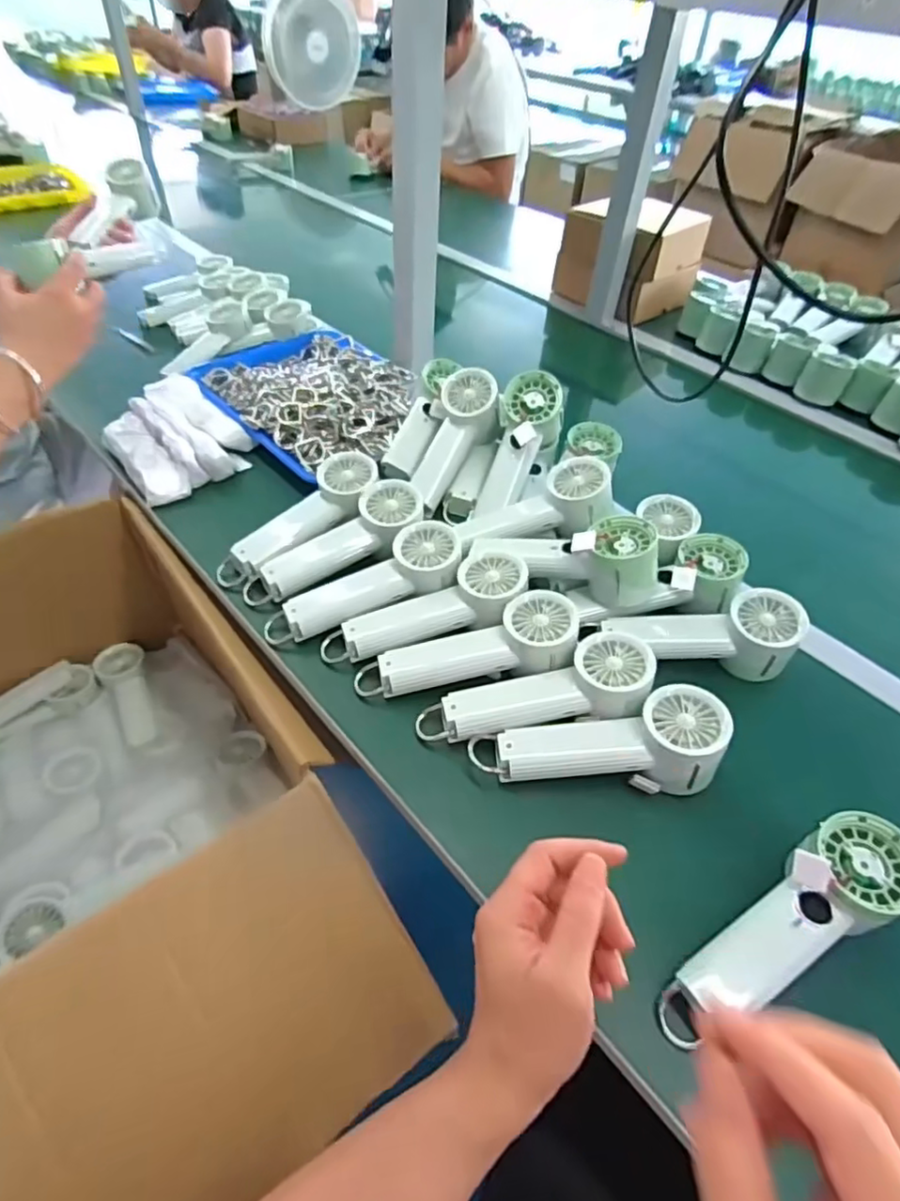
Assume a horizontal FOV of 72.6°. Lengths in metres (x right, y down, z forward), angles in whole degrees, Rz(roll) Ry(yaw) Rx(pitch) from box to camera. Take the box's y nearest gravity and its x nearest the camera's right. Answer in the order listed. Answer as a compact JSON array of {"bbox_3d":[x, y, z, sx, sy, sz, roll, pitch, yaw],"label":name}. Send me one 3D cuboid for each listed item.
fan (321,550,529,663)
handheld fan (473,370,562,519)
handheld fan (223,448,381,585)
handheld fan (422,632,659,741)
[{"bbox_3d":[-0.021,0.012,0.553,0.197,0.033,0.058,-23,52,-7],"label":"fan"},{"bbox_3d":[0.078,-0.172,0.690,0.067,0.163,0.070,23,8,16],"label":"handheld fan"},{"bbox_3d":[-0.150,-0.081,0.623,0.190,0.034,0.056,-43,62,-17],"label":"handheld fan"},{"bbox_3d":[0.072,0.078,0.497,0.190,0.039,0.059,-16,49,0],"label":"handheld fan"}]

